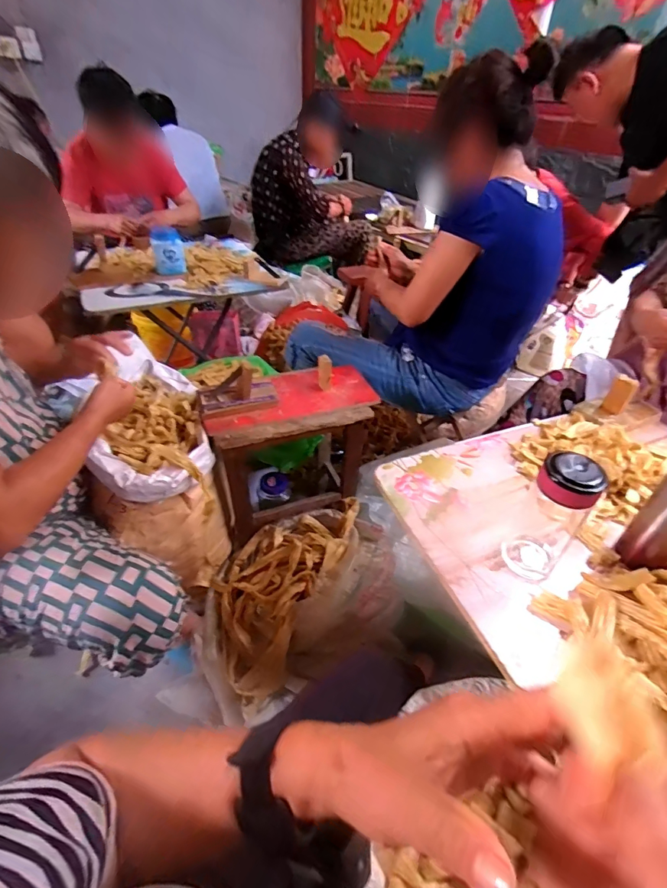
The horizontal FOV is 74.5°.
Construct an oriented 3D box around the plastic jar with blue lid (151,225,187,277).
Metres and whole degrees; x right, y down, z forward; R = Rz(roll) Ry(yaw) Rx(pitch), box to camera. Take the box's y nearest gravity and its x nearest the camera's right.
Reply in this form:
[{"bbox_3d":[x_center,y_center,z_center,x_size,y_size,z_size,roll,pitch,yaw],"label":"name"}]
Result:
[{"bbox_3d":[-0.486,-0.566,1.290,0.085,0.110,0.075,-10,41,-15],"label":"plastic jar with blue lid"}]

